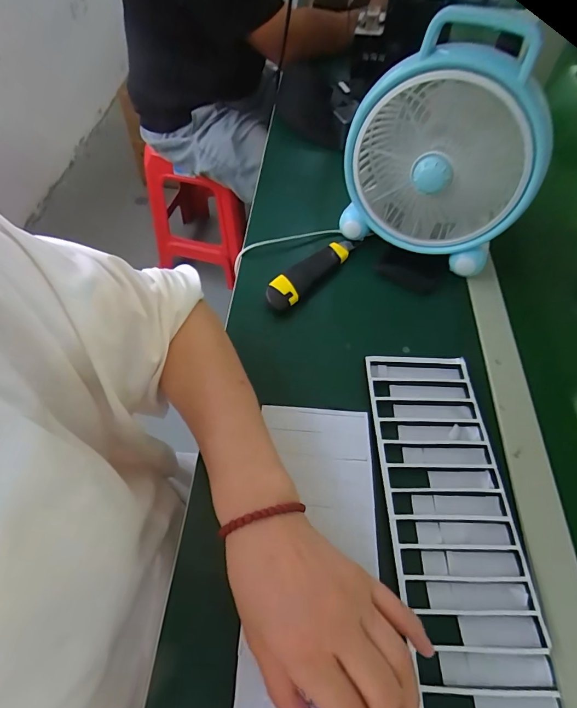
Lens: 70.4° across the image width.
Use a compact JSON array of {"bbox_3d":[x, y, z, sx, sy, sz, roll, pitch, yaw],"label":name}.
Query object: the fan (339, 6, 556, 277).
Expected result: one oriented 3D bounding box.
[{"bbox_3d":[0.183,-0.239,0.479,0.202,0.234,0.136,26,58,15],"label":"fan"}]

